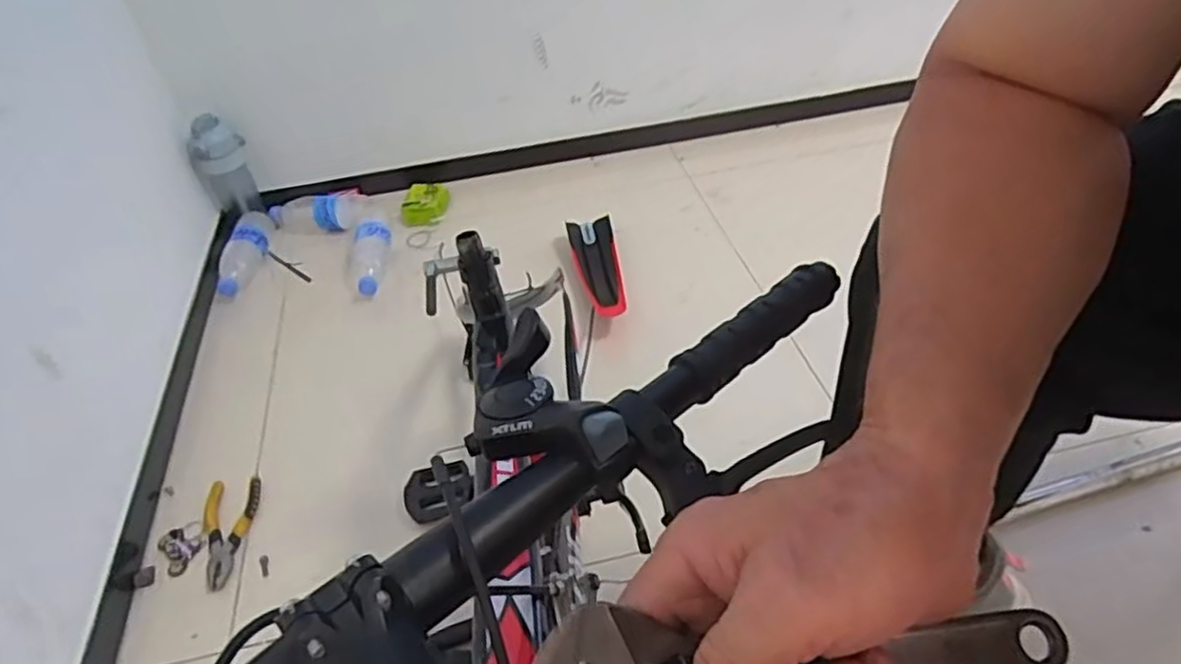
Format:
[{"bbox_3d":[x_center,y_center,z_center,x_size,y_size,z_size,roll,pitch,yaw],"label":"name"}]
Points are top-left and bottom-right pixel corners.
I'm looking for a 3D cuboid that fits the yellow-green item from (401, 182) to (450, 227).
[{"bbox_3d":[-0.333,-0.256,1.430,0.094,0.040,0.118,-1,41,5],"label":"yellow-green item"}]

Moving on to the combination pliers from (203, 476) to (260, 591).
[{"bbox_3d":[-0.460,0.251,0.896,0.060,0.027,0.150,-6,41,0],"label":"combination pliers"}]

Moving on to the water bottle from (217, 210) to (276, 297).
[{"bbox_3d":[-0.619,-0.146,1.290,0.059,0.062,0.203,-2,41,4],"label":"water bottle"}]

